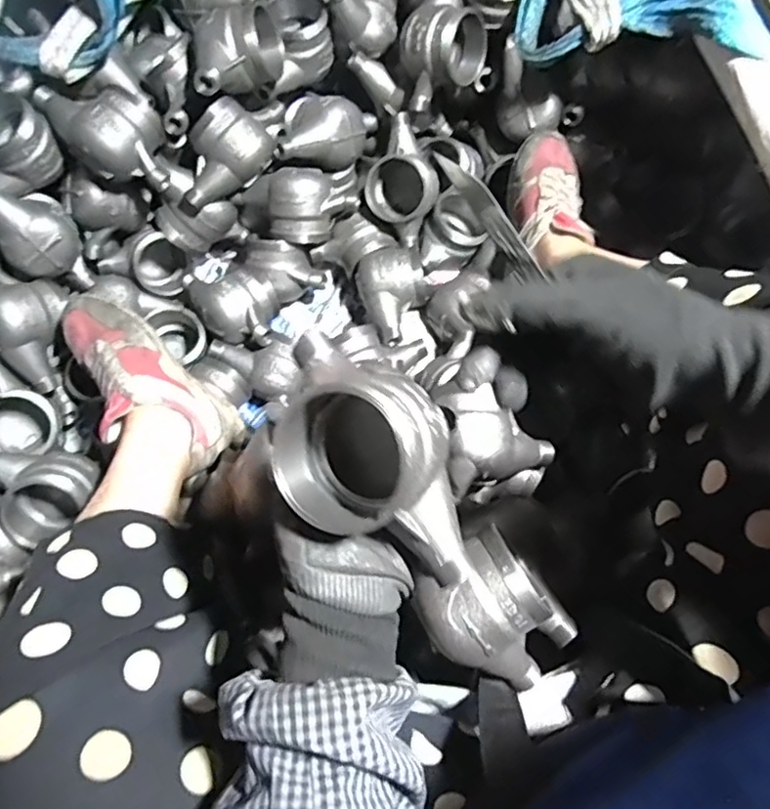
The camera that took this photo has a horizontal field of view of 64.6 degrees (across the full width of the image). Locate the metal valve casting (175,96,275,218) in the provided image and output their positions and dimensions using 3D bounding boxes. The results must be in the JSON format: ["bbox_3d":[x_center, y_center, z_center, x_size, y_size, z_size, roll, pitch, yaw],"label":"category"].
[{"bbox_3d":[-0.197,-0.292,0.725,0.131,0.073,0.075,-43,76,-11],"label":"metal valve casting"}]

